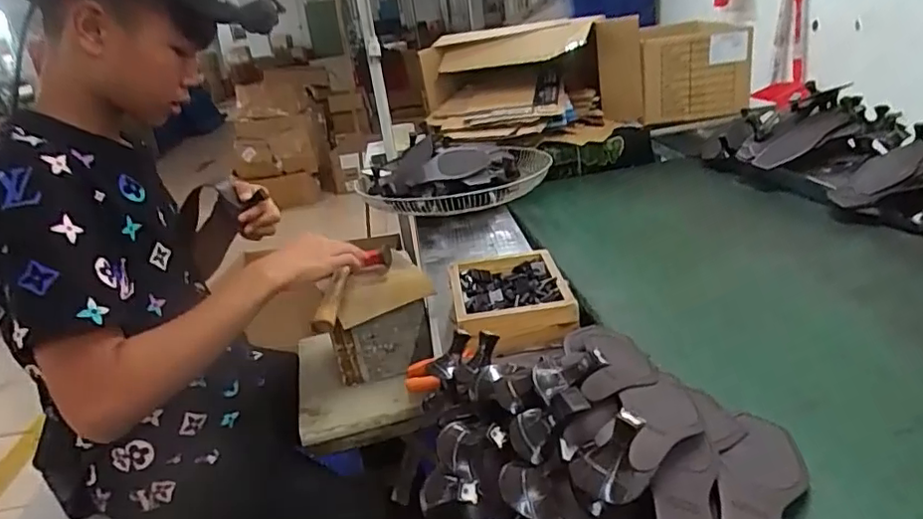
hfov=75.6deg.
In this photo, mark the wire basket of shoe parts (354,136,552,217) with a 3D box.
[{"bbox_3d":[-0.010,-0.187,1.308,0.428,0.111,0.374,-9,22,-5],"label":"wire basket of shoe parts"}]

